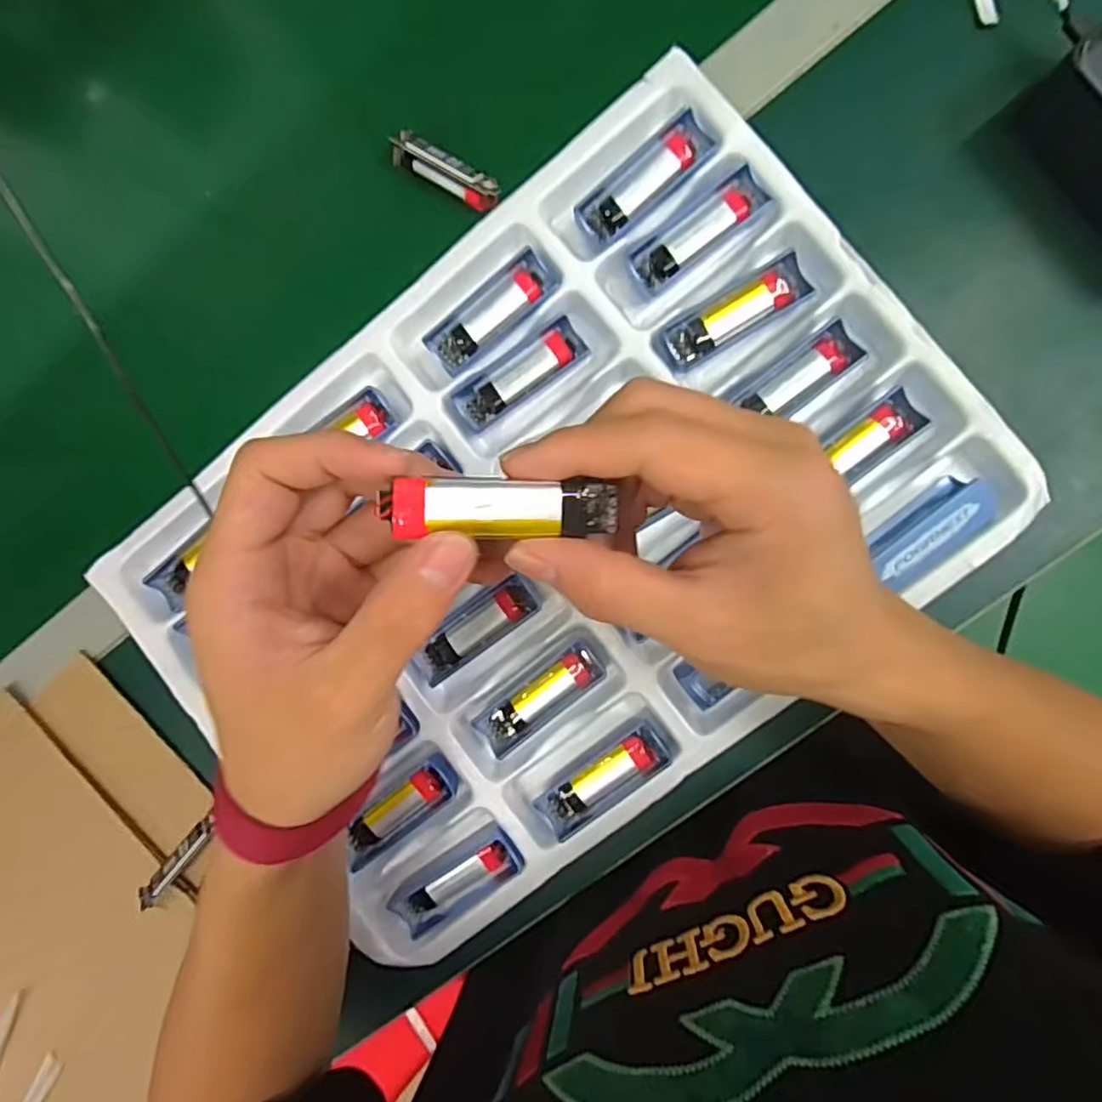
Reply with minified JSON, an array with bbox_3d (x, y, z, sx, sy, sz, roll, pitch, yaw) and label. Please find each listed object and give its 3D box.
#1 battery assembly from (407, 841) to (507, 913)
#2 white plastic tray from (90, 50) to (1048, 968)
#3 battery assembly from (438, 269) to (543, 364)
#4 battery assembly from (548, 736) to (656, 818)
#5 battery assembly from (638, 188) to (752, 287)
[{"bbox_3d":[-0.054,0.192,0.377,0.066,0.015,0.014,-33,88,6],"label":"battery assembly"},{"bbox_3d":[-0.006,-0.004,0.361,0.453,0.040,0.321,-39,90,6],"label":"white plastic tray"},{"bbox_3d":[-0.034,-0.133,0.362,0.070,0.010,0.018,-39,88,6],"label":"battery assembly"},{"bbox_3d":[0.028,0.129,0.359,0.065,0.009,0.018,-37,88,6],"label":"battery assembly"},{"bbox_3d":[0.079,-0.172,0.346,0.066,0.016,0.017,-36,88,6],"label":"battery assembly"}]

